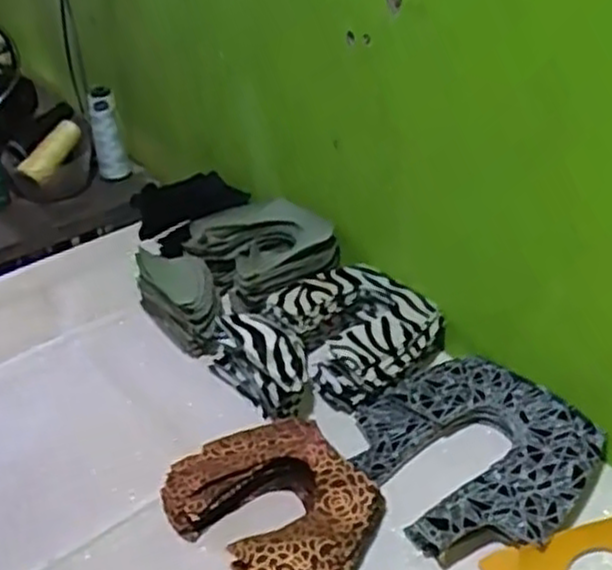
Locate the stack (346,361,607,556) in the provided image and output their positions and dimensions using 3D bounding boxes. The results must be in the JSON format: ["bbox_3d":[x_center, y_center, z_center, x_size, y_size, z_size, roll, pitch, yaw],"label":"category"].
[{"bbox_3d":[0.144,0.139,0.670,0.181,0.031,0.191,-20,38,-21],"label":"stack"}]

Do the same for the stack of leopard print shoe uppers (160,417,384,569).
[{"bbox_3d":[-0.022,0.181,0.628,0.147,0.039,0.186,-21,39,-23],"label":"stack of leopard print shoe uppers"}]

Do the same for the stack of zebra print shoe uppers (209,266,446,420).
[{"bbox_3d":[0.021,0.051,0.778,0.202,0.063,0.167,-32,44,-34],"label":"stack of zebra print shoe uppers"}]

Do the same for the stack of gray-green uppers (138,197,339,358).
[{"bbox_3d":[-0.076,-0.016,0.885,0.212,0.067,0.157,-31,43,-32],"label":"stack of gray-green uppers"}]

